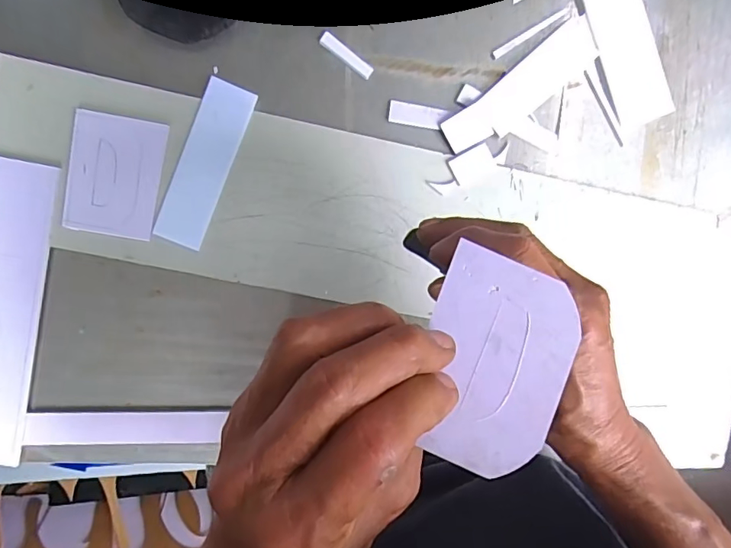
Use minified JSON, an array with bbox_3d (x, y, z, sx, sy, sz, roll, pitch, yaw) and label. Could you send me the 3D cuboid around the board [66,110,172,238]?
[{"bbox_3d":[-0.198,-0.077,0.389,0.066,0.004,0.092,10,94,-6],"label":"board"}]

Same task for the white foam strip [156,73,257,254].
[{"bbox_3d":[-0.129,-0.087,0.395,0.039,0.004,0.132,22,93,-7],"label":"white foam strip"}]

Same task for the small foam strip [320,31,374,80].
[{"bbox_3d":[-0.015,-0.177,0.400,0.049,0.004,0.012,36,91,-8],"label":"small foam strip"}]

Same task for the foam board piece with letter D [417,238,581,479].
[{"bbox_3d":[0.050,0.035,0.191,0.054,0.004,0.078,22,80,4],"label":"foam board piece with letter D"}]

